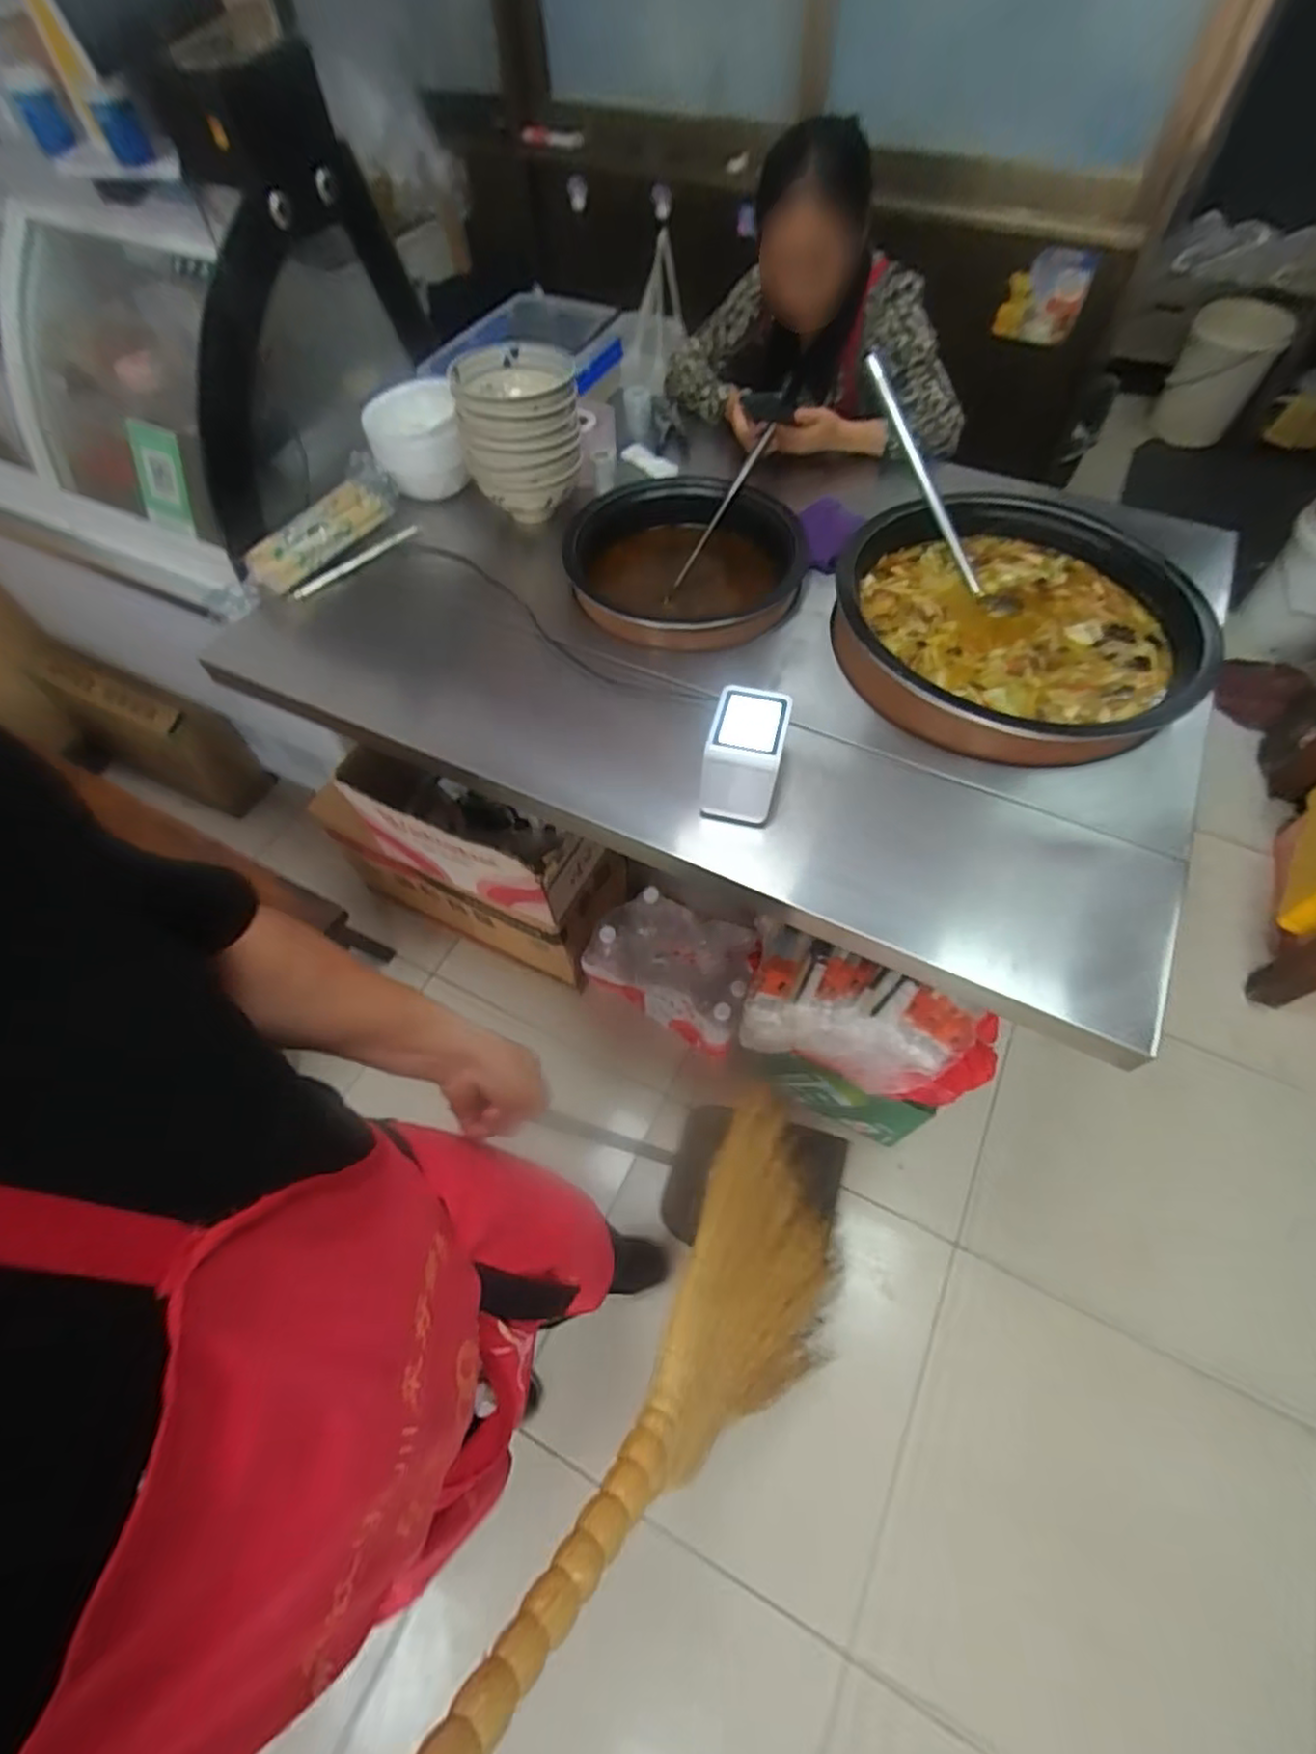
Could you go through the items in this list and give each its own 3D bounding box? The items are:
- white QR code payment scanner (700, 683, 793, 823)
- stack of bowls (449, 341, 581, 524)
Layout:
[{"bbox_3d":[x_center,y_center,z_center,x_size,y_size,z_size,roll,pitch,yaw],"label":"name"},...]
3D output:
[{"bbox_3d":[0.104,-0.147,0.846,0.090,0.097,0.142,12,62,8],"label":"white QR code payment scanner"},{"bbox_3d":[-0.211,-0.685,1.098,0.180,0.191,0.177,-9,61,-4],"label":"stack of bowls"}]

